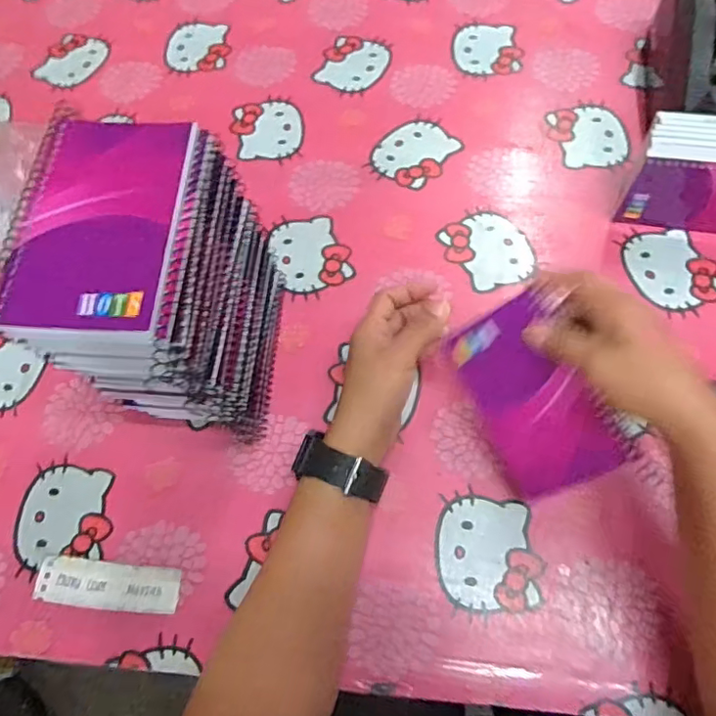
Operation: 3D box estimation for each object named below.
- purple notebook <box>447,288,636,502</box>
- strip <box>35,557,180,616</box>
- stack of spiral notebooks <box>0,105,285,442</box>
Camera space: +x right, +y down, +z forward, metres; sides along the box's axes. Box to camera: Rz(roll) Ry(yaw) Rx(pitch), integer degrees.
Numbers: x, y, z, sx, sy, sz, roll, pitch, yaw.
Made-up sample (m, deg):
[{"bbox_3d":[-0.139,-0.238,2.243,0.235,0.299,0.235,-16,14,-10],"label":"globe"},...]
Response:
[{"bbox_3d":[0.119,0.028,0.394,0.077,0.005,0.131,-33,82,26],"label":"purple notebook"},{"bbox_3d":[-0.183,0.167,0.414,0.104,0.005,0.032,4,74,4],"label":"strip"},{"bbox_3d":[-0.124,-0.033,0.385,0.099,0.204,0.145,3,67,4],"label":"stack of spiral notebooks"}]

